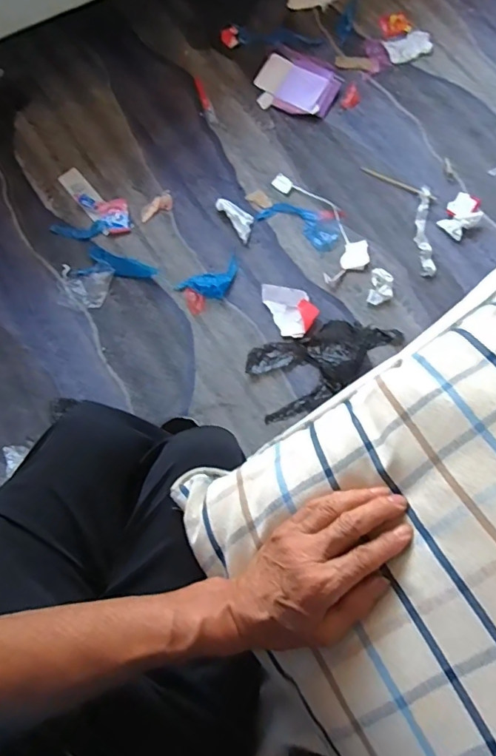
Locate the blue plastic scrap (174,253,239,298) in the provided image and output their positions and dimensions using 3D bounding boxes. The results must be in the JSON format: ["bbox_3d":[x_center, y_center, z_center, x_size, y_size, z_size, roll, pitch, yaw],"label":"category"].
[{"bbox_3d":[-0.076,-0.213,1.128,0.146,0.008,0.073,-35,77,-8],"label":"blue plastic scrap"}]

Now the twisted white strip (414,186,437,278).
[{"bbox_3d":[0.399,-0.332,1.147,0.039,0.026,0.213,-1,75,1],"label":"twisted white strip"}]

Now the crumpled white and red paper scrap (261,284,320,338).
[{"bbox_3d":[0.092,-0.155,1.102,0.091,0.009,0.135,-26,76,-6],"label":"crumpled white and red paper scrap"}]

